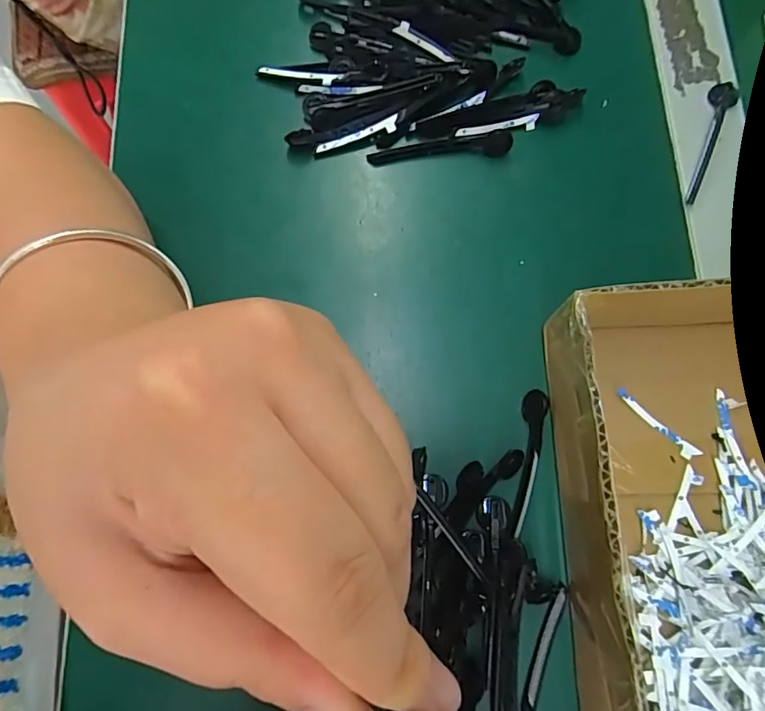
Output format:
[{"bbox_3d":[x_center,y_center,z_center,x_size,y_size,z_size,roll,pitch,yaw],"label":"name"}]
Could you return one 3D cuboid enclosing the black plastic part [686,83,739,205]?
[{"bbox_3d":[0.167,-0.111,0.256,0.014,0.005,0.071,27,79,7],"label":"black plastic part"}]

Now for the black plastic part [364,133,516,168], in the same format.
[{"bbox_3d":[0.030,-0.109,0.262,0.074,0.010,0.010,-3,77,1],"label":"black plastic part"}]

